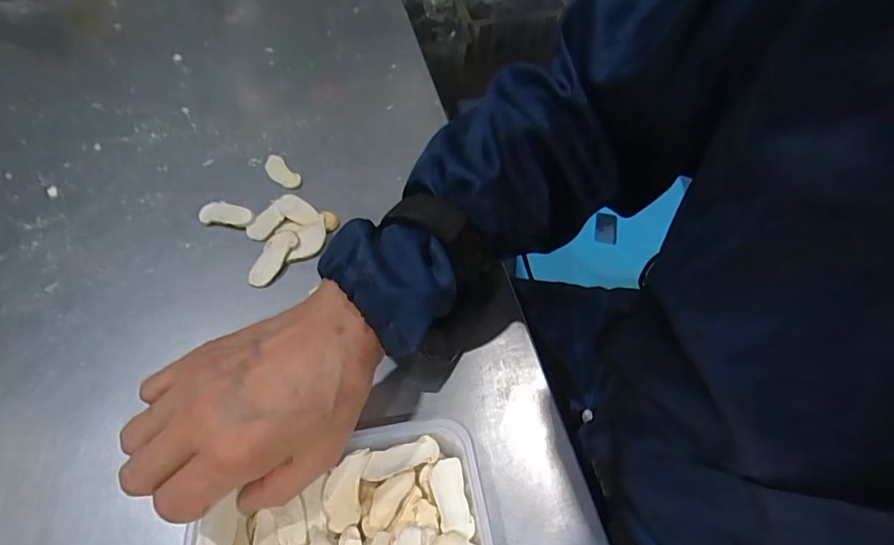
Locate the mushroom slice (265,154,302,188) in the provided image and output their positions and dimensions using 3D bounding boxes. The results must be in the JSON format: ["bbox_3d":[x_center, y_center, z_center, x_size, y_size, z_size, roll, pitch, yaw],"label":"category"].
[{"bbox_3d":[-0.157,-0.095,0.437,0.021,0.004,0.050,-37,63,-24],"label":"mushroom slice"}]

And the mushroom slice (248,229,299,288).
[{"bbox_3d":[-0.142,-0.012,0.378,0.024,0.008,0.054,19,56,12],"label":"mushroom slice"}]

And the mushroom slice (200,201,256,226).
[{"bbox_3d":[-0.192,-0.051,0.405,0.049,0.006,0.021,5,54,3],"label":"mushroom slice"}]

